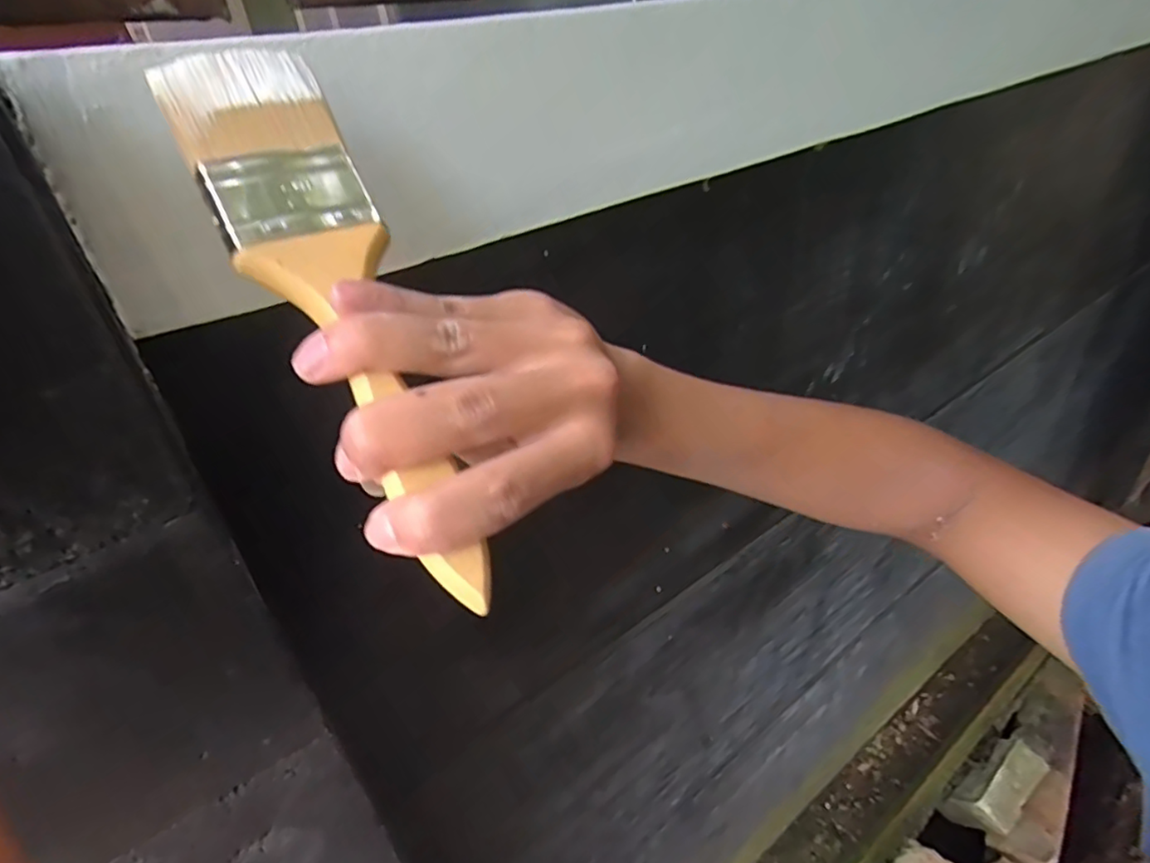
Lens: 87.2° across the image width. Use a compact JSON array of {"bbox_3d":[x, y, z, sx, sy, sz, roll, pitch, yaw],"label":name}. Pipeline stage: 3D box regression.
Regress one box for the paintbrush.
[{"bbox_3d":[-0.072,-0.041,0.183,0.047,0.009,0.199,-23,79,-23],"label":"paintbrush"}]

